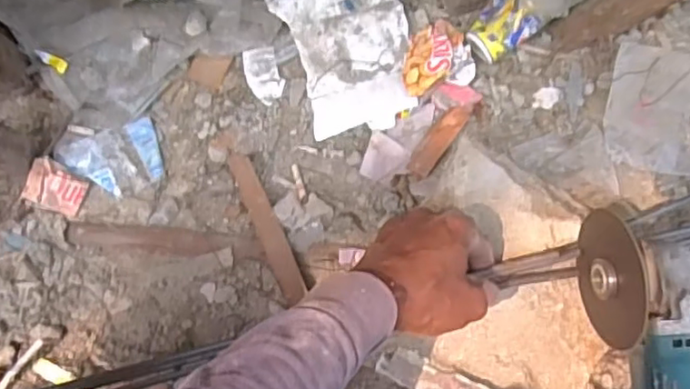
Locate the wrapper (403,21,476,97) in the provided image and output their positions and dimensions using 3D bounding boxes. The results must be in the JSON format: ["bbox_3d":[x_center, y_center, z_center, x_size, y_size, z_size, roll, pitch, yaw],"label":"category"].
[{"bbox_3d":[0.089,-0.137,0.622,0.071,0.026,0.067,1,82,-4],"label":"wrapper"}]

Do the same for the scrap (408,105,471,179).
[{"bbox_3d":[0.096,-0.057,0.625,0.023,0.013,0.088,36,81,1],"label":"scrap"}]

